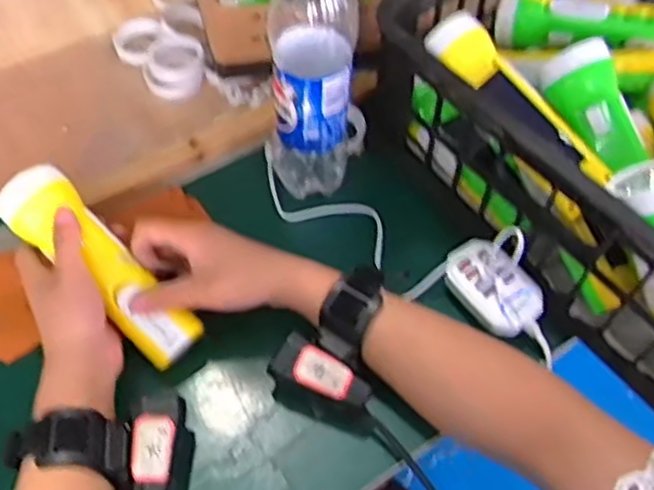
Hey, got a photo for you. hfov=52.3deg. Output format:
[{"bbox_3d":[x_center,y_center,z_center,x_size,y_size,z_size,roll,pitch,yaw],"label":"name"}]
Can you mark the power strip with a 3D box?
[{"bbox_3d":[0.128,0.032,0.516,0.052,0.025,0.078,-36,64,-23],"label":"power strip"}]

